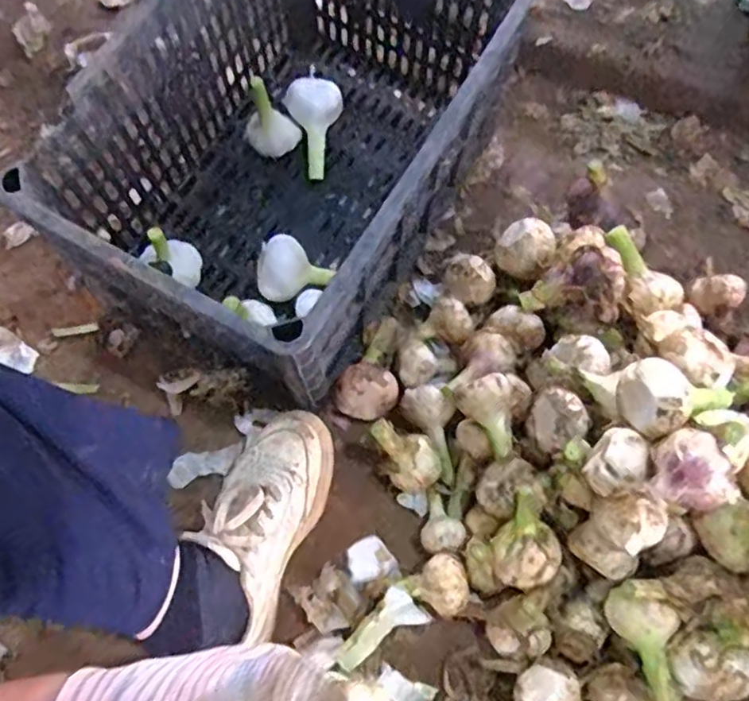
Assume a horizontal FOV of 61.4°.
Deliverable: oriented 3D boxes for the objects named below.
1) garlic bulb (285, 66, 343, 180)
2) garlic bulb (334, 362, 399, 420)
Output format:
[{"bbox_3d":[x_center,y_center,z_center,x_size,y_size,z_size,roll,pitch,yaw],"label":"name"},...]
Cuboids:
[{"bbox_3d":[-0.065,-0.258,0.727,0.061,0.071,0.098,-9,68,-5],"label":"garlic bulb"},{"bbox_3d":[-0.010,0.041,0.647,0.063,0.041,0.055,-33,72,-14],"label":"garlic bulb"}]

